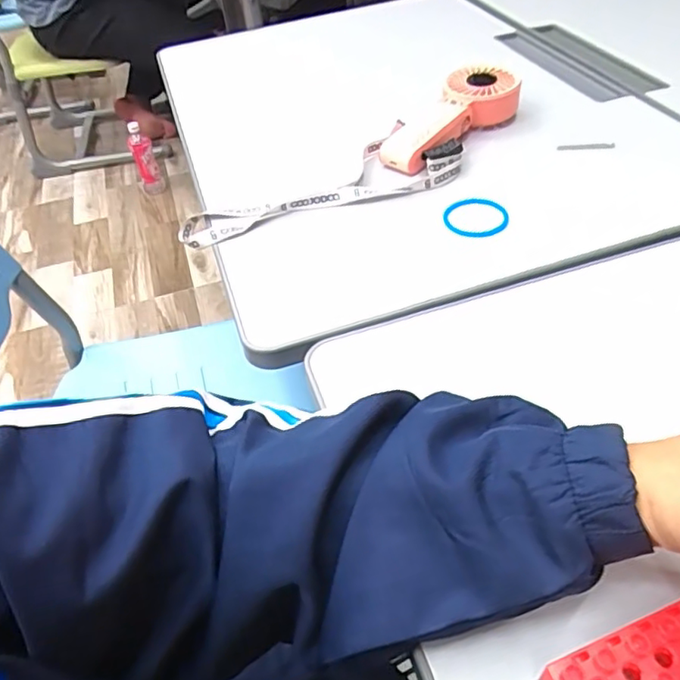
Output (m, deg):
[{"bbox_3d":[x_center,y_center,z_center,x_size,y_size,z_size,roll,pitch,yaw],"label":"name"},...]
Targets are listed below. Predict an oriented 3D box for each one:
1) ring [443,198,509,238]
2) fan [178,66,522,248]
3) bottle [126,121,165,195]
[{"bbox_3d":[0.119,-0.107,0.508,0.055,0.010,0.045,32,67,32],"label":"ring"},{"bbox_3d":[0.030,-0.175,0.559,0.378,0.050,0.110,-26,49,-19],"label":"fan"},{"bbox_3d":[-0.577,-0.536,1.712,0.065,0.216,0.058,-19,47,-12],"label":"bottle"}]

